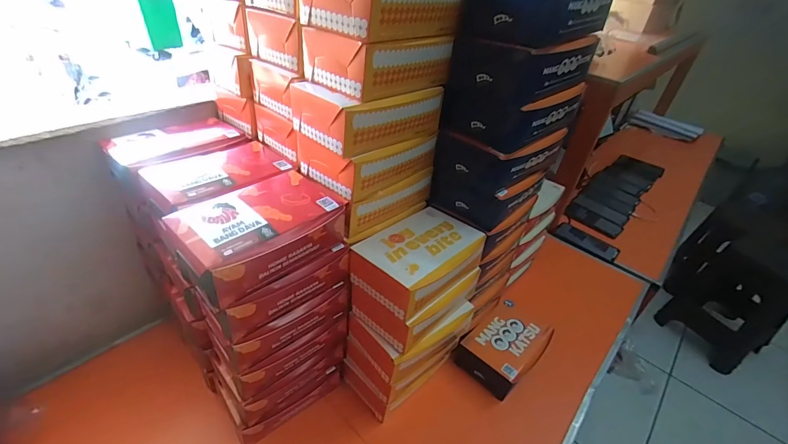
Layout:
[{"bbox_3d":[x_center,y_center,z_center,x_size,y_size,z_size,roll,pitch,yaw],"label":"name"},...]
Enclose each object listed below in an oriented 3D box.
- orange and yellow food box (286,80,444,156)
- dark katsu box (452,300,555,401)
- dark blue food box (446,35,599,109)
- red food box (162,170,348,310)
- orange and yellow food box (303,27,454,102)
[{"bbox_3d":[-0.028,-0.151,0.497,0.175,0.066,0.125,-26,48,-35],"label":"orange and yellow food box"},{"bbox_3d":[0.214,0.241,0.723,0.178,0.067,0.116,-25,47,-35],"label":"dark katsu box"},{"bbox_3d":[0.172,-0.210,0.505,0.155,0.076,0.122,-26,48,-35],"label":"dark blue food box"},{"bbox_3d":[-0.158,0.010,0.451,0.119,0.060,0.192,32,44,30],"label":"red food box"},{"bbox_3d":[-0.020,-0.210,0.472,0.113,0.062,0.150,32,44,30],"label":"orange and yellow food box"}]

